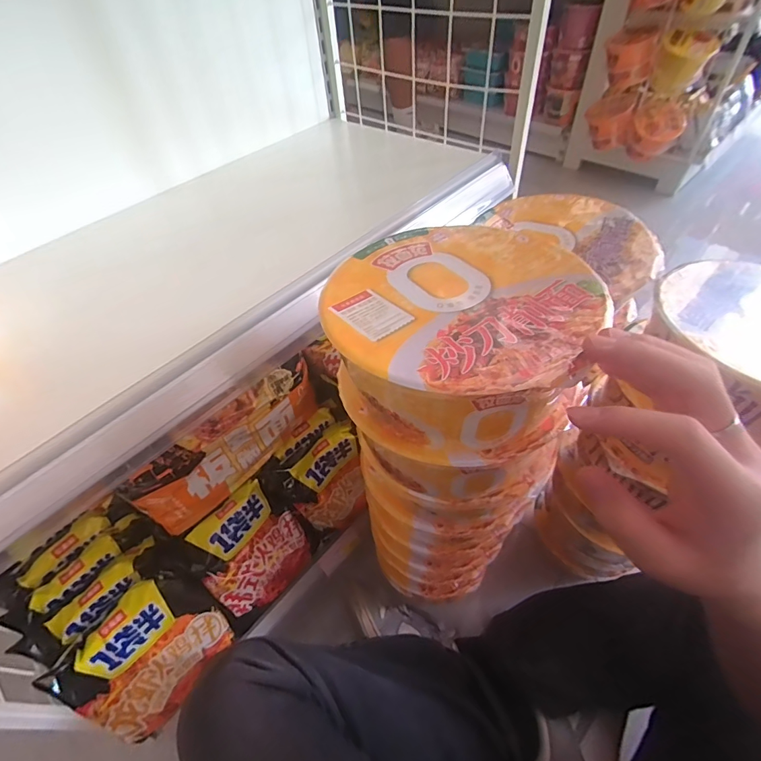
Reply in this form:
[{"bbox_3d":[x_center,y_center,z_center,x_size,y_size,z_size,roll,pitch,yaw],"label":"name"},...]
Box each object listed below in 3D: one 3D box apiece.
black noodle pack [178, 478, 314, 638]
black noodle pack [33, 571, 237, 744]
[{"bbox_3d":[-0.171,0.219,0.540,0.048,0.145,0.125,-8,30,48],"label":"black noodle pack"},{"bbox_3d":[-0.257,0.300,0.471,0.142,0.133,0.040,-45,25,-26],"label":"black noodle pack"}]

